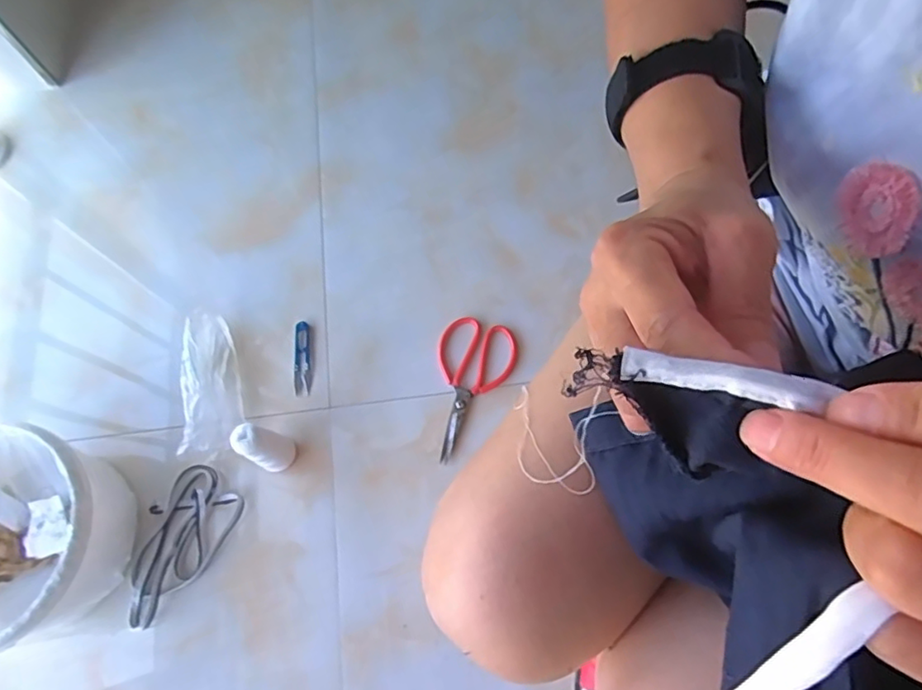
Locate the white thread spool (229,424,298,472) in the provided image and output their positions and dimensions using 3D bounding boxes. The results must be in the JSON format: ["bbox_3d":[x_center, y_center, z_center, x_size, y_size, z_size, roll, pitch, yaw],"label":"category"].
[{"bbox_3d":[-0.226,0.120,0.691,0.036,0.122,0.039,0,70,1],"label":"white thread spool"}]

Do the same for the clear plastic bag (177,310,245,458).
[{"bbox_3d":[-0.323,0.045,0.763,0.063,0.047,0.195,-10,70,-2],"label":"clear plastic bag"}]

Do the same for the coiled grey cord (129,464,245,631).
[{"bbox_3d":[-0.337,0.242,0.710,0.087,0.014,0.184,24,72,9],"label":"coiled grey cord"}]

